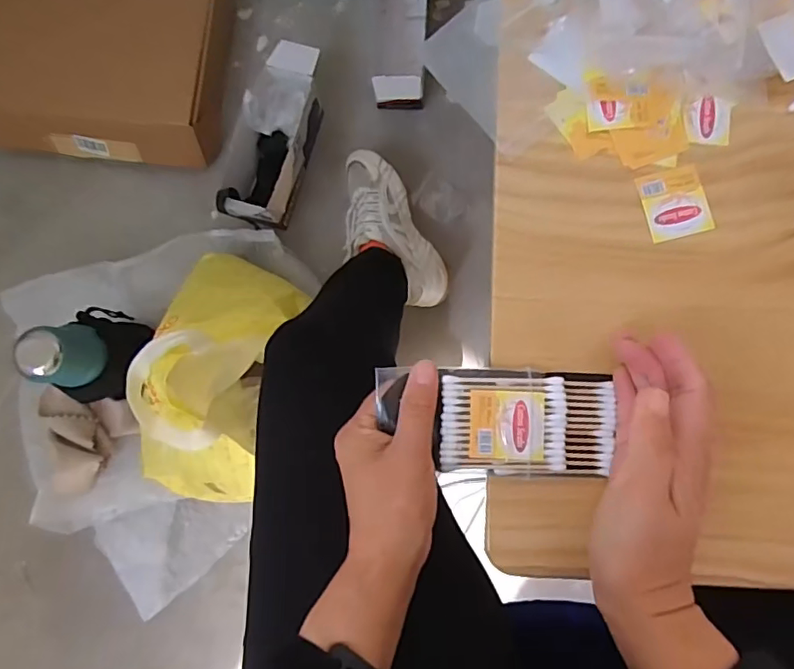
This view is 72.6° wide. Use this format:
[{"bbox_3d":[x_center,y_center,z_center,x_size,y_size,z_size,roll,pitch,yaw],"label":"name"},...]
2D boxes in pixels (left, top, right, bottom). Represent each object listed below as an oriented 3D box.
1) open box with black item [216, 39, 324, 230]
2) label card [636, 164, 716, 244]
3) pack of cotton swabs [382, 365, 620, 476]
[{"bbox_3d":[-0.191,-0.291,0.838,0.104,0.141,0.272,15,84,4],"label":"open box with black item"},{"bbox_3d":[0.173,-0.081,0.334,0.039,0.004,0.042,-14,83,0],"label":"label card"},{"bbox_3d":[0.057,0.050,0.318,0.136,0.012,0.061,7,90,1],"label":"pack of cotton swabs"}]

